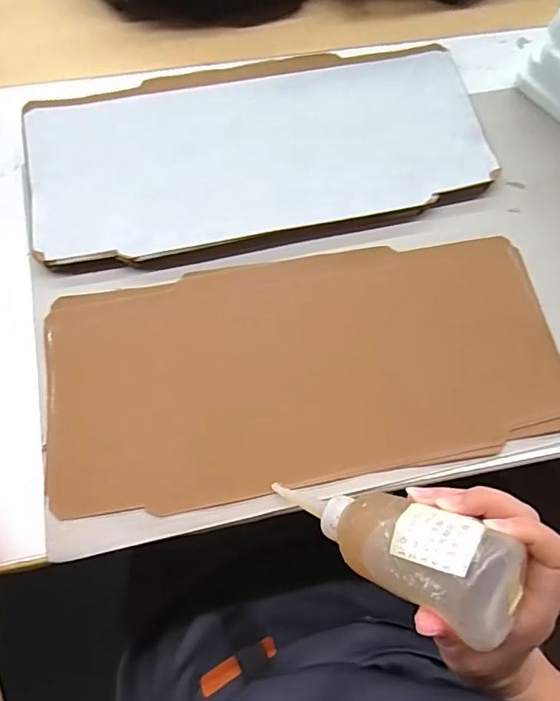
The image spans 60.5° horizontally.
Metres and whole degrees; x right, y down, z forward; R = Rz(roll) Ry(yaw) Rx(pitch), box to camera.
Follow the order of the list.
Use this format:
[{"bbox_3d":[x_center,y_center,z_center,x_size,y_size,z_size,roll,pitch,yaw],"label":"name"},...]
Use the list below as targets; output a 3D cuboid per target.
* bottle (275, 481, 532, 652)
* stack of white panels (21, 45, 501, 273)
[{"bbox_3d":[0.060,0.115,0.302,0.039,0.162,0.051,40,69,-36],"label":"bottle"},{"bbox_3d":[-0.021,-0.199,0.464,0.426,0.022,0.198,-12,73,-6],"label":"stack of white panels"}]

